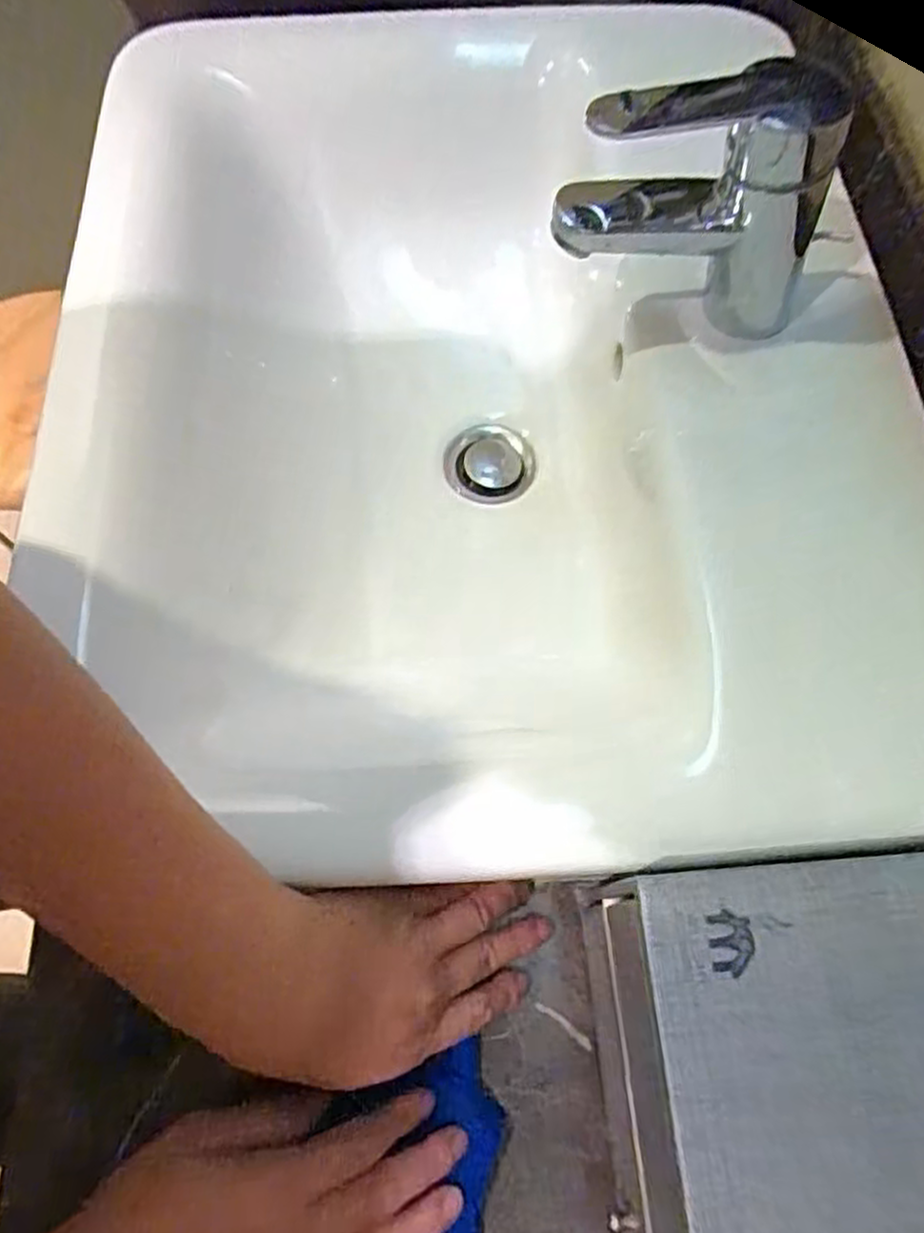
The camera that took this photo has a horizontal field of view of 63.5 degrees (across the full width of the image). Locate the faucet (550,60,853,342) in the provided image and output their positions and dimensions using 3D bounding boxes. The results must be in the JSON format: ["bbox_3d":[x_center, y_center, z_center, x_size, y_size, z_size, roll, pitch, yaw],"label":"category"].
[{"bbox_3d":[0.104,-0.183,0.353,0.119,0.119,0.057,-13,68,-4],"label":"faucet"}]

